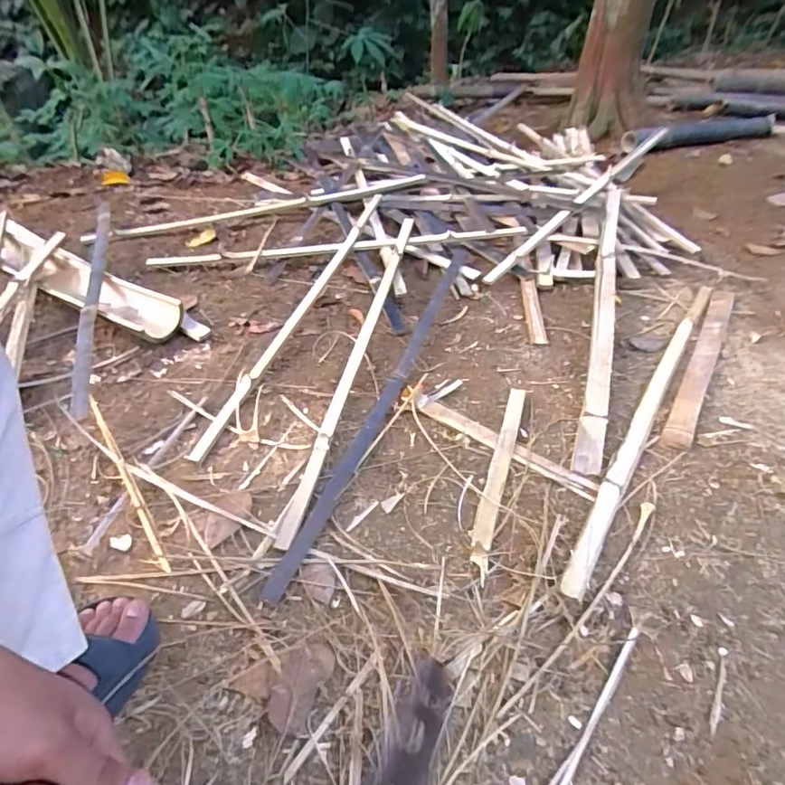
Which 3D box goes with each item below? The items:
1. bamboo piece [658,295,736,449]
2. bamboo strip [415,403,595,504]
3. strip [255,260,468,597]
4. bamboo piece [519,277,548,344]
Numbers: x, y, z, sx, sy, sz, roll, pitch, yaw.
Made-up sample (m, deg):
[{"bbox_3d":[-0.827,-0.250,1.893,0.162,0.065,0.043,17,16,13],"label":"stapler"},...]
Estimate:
[{"bbox_3d":[0.589,-0.068,0.954,0.043,0.014,0.533,24,45,24],"label":"bamboo piece"},{"bbox_3d":[0.177,0.084,0.799,0.296,0.009,0.030,26,46,26],"label":"bamboo strip"},{"bbox_3d":[0.011,-0.038,0.902,0.038,0.014,0.881,15,46,14],"label":"strip"},{"bbox_3d":[0.300,-0.177,1.078,0.035,0.010,0.223,4,41,2],"label":"bamboo piece"}]

